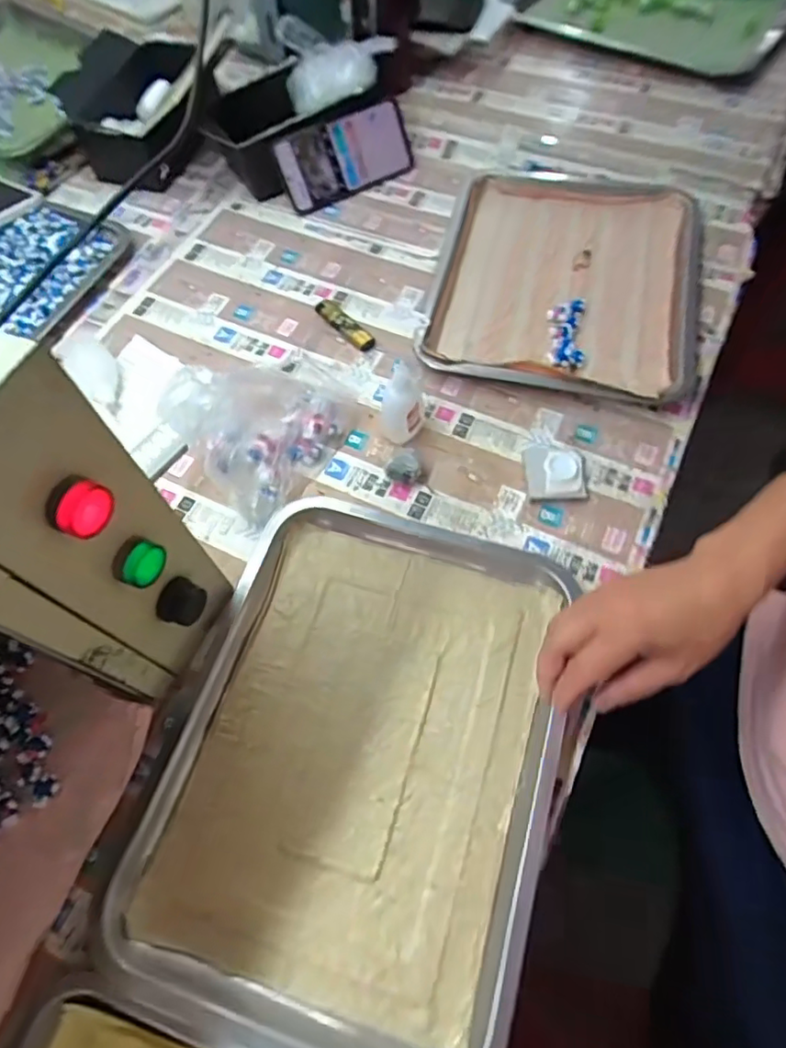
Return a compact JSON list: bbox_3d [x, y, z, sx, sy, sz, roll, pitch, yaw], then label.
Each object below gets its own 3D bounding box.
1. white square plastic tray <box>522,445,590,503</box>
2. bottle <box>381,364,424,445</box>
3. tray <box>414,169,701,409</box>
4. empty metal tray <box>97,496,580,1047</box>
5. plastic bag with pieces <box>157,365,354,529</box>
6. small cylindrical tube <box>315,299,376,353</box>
[{"bbox_3d":[0.145,-0.047,0.522,0.053,0.018,0.058,-1,65,1],"label":"white square plastic tray"},{"bbox_3d":[0.009,-0.109,0.523,0.034,0.088,0.037,9,65,2],"label":"bottle"},{"bbox_3d":[0.177,-0.254,0.606,0.261,0.039,0.287,11,65,7],"label":"tray"},{"bbox_3d":[-0.021,0.153,0.418,0.258,0.033,0.342,15,66,8],"label":"empty metal tray"},{"bbox_3d":[-0.112,-0.097,0.514,0.098,0.100,0.143,36,70,19],"label":"plastic bag with pieces"},{"bbox_3d":[-0.052,-0.207,0.610,0.018,0.019,0.083,-39,70,-16],"label":"small cylindrical tube"}]

